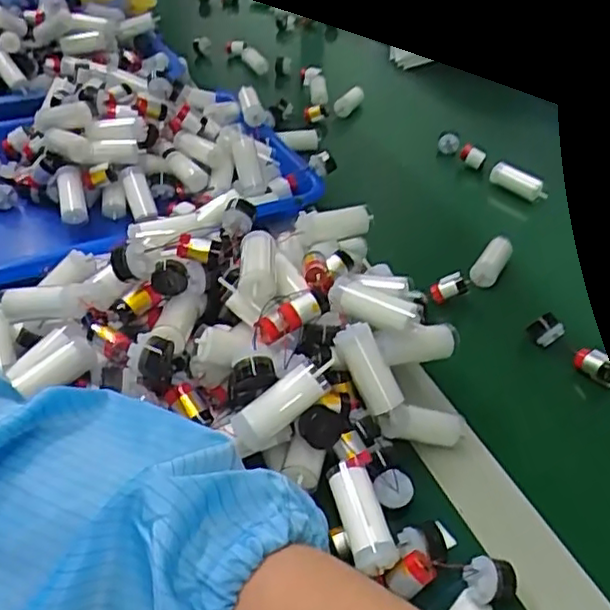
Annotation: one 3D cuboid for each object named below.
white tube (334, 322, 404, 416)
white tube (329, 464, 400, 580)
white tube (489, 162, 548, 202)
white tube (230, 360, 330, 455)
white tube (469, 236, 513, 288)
[{"bbox_3d":[0.036,0.037,0.365,0.016,0.057,0.020,-11,28,37],"label":"white tube"},{"bbox_3d":[0.028,0.103,0.317,0.020,0.017,0.053,-8,41,-12],"label":"white tube"},{"bbox_3d":[0.211,-0.122,0.646,0.025,0.018,0.061,-29,49,-32],"label":"white tube"},{"bbox_3d":[-0.014,0.053,0.332,0.055,0.018,0.014,-39,50,-3],"label":"white tube"},{"bbox_3d":[0.155,-0.037,0.539,0.020,0.016,0.065,22,44,22],"label":"white tube"}]

